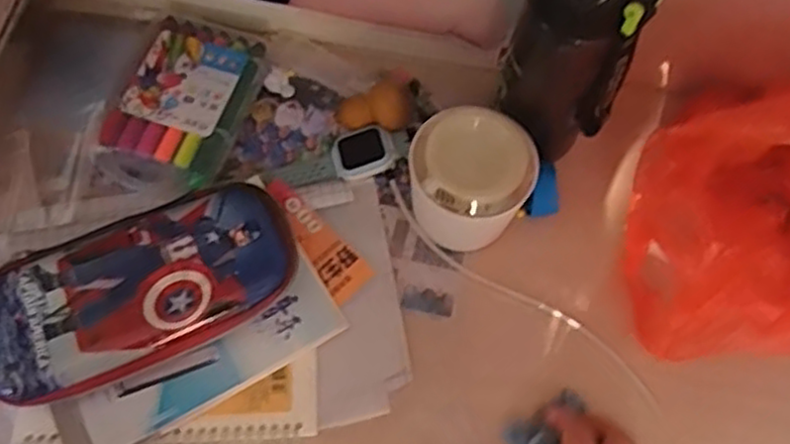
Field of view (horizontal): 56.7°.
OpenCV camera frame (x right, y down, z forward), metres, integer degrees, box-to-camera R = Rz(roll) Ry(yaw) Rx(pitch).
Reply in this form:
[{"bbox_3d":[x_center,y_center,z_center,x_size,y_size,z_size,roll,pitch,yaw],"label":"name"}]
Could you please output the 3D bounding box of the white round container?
[{"bbox_3d":[0.054,-0.032,0.546,0.086,0.096,0.075,38,72,13],"label":"white round container"}]

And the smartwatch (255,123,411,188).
[{"bbox_3d":[-0.048,-0.049,0.585,0.117,0.018,0.037,-17,73,5],"label":"smartwatch"}]

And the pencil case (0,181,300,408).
[{"bbox_3d":[-0.180,0.048,0.519,0.219,0.039,0.107,-22,74,-10],"label":"pencil case"}]

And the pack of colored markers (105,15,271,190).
[{"bbox_3d":[-0.170,-0.103,0.599,0.090,0.033,0.130,18,72,3],"label":"pack of colored markers"}]

